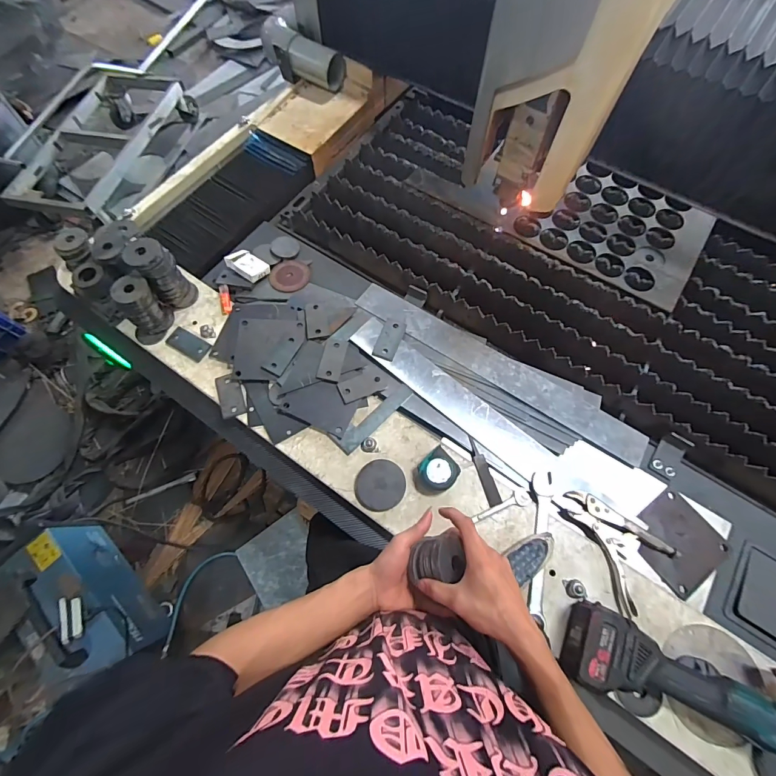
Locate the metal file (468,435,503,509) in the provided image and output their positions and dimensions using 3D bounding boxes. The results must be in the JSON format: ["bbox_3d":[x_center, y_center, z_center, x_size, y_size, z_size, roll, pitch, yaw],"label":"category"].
[{"bbox_3d":[0.194,0.168,0.763,0.026,0.005,0.140,-16,69,-7],"label":"metal file"}]

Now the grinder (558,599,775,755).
[{"bbox_3d":[0.497,0.482,0.588,0.406,0.094,0.139,20,69,7],"label":"grinder"}]

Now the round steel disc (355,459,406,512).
[{"bbox_3d":[-0.015,0.194,0.747,0.097,0.021,0.094,0,68,-1],"label":"round steel disc"}]

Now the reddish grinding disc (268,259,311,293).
[{"bbox_3d":[-0.254,-0.294,0.965,0.093,0.010,0.098,0,68,-1],"label":"reddish grinding disc"}]

